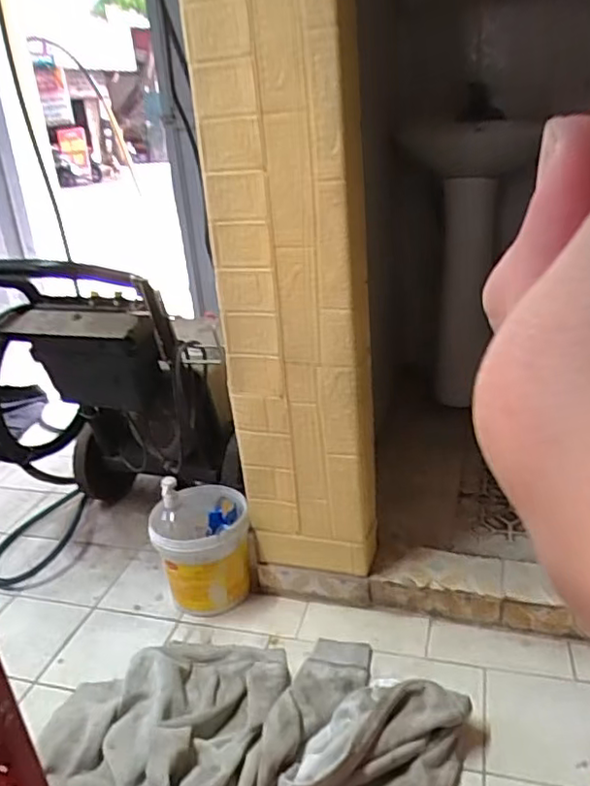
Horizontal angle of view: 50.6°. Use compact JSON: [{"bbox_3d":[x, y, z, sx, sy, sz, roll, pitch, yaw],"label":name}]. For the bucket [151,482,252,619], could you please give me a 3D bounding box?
[{"bbox_3d":[-0.193,0.323,1.317,0.189,0.227,0.183,-4,23,2],"label":"bucket"}]

